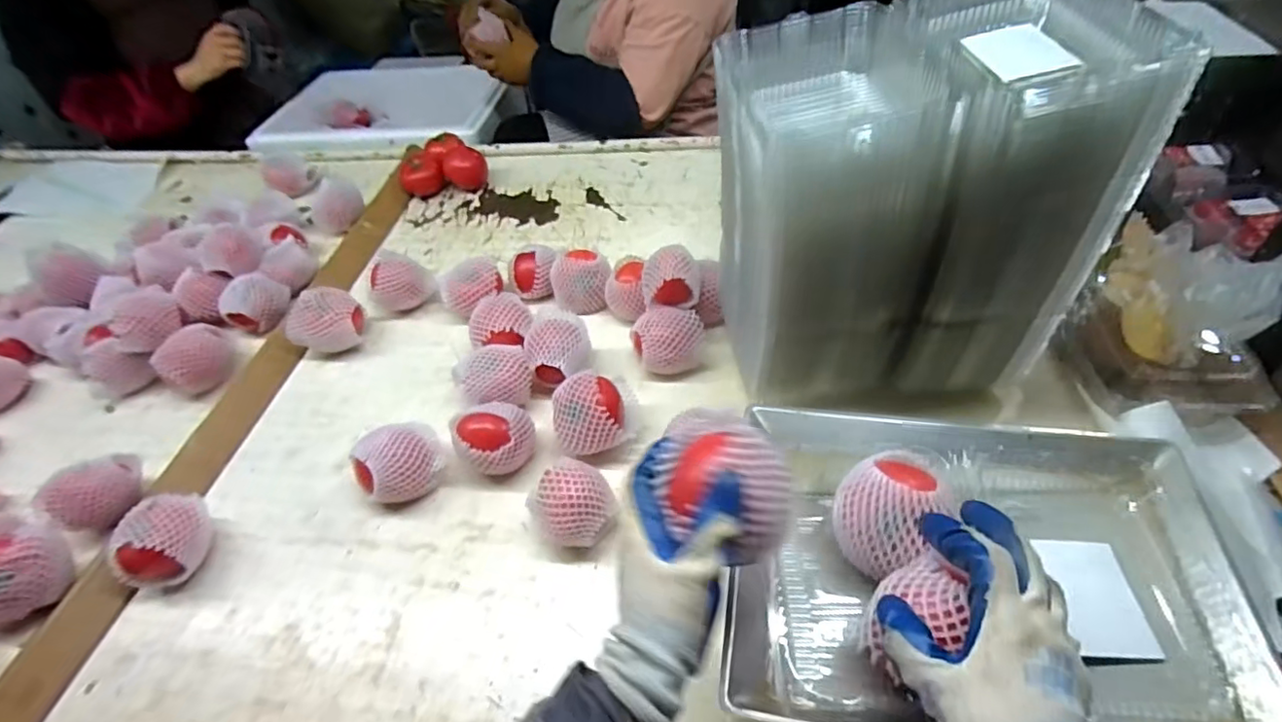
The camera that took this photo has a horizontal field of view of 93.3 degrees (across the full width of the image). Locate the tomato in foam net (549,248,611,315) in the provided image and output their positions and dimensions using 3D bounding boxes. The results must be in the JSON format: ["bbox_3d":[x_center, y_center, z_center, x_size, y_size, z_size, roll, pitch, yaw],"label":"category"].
[{"bbox_3d":[-0.084,-0.106,0.843,0.076,0.078,0.065,-9,48,-1],"label":"tomato in foam net"}]

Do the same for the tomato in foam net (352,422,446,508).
[{"bbox_3d":[-0.269,0.111,0.672,0.092,0.072,0.076,-29,51,-18],"label":"tomato in foam net"}]

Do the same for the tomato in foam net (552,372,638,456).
[{"bbox_3d":[-0.051,0.058,0.676,0.098,0.071,0.084,-14,48,-6],"label":"tomato in foam net"}]

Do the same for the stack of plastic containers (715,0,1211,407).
[{"bbox_3d":[0.246,-0.142,0.601,0.309,0.338,0.196,-8,48,0],"label":"stack of plastic containers"}]

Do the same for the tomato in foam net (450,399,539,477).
[{"bbox_3d":[-0.167,0.088,0.678,0.077,0.079,0.076,-3,48,4],"label":"tomato in foam net"}]

